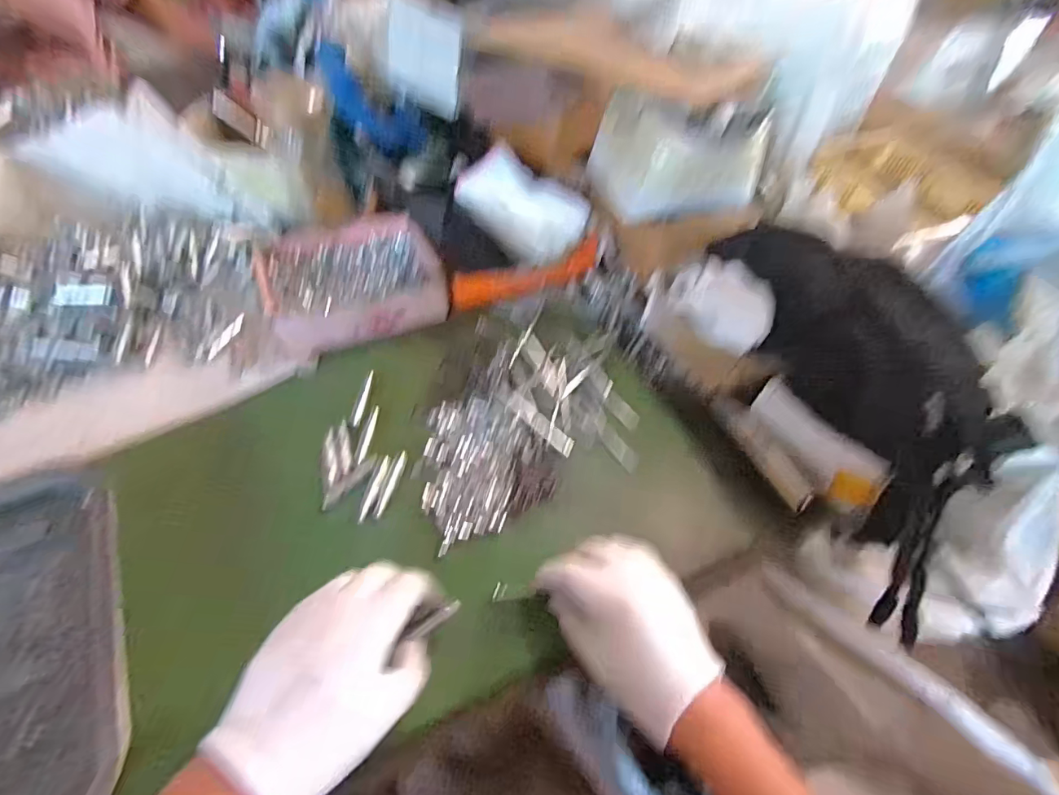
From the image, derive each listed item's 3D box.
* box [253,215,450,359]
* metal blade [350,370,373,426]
[{"bbox_3d":[-0.198,-0.132,0.519,0.183,0.047,0.157,-20,58,-18],"label":"box"},{"bbox_3d":[-0.160,0.001,0.449,0.009,0.005,0.062,6,53,0],"label":"metal blade"}]

